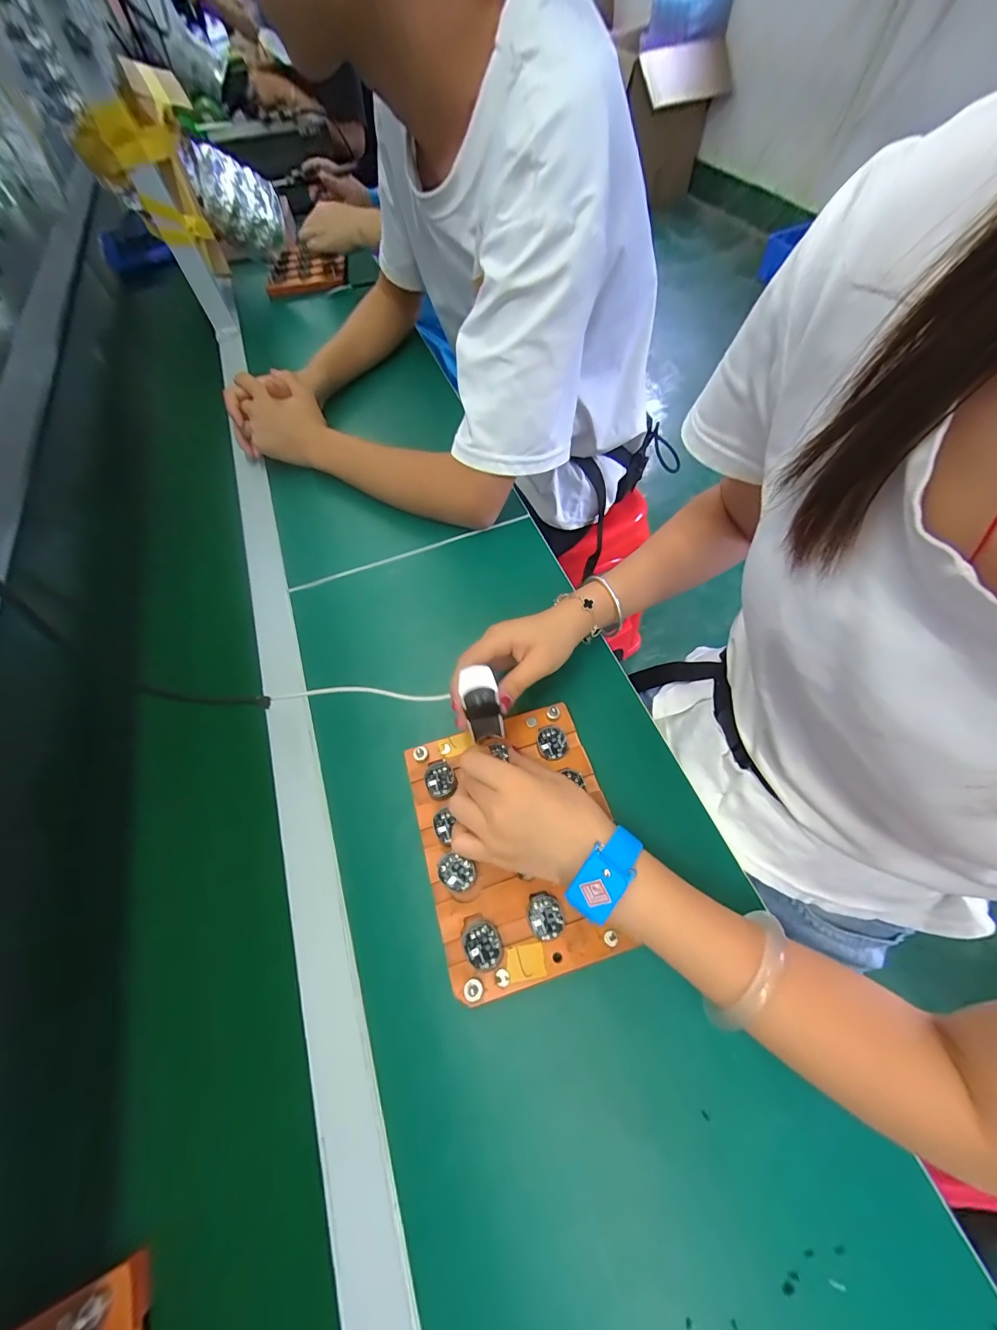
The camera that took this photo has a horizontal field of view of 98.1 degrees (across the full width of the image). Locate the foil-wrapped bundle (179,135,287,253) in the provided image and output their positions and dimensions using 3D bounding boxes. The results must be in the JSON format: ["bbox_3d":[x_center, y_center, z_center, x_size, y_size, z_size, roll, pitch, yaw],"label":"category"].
[{"bbox_3d":[-0.471,-0.844,0.784,0.128,0.142,0.086,-20,62,-8],"label":"foil-wrapped bundle"}]

